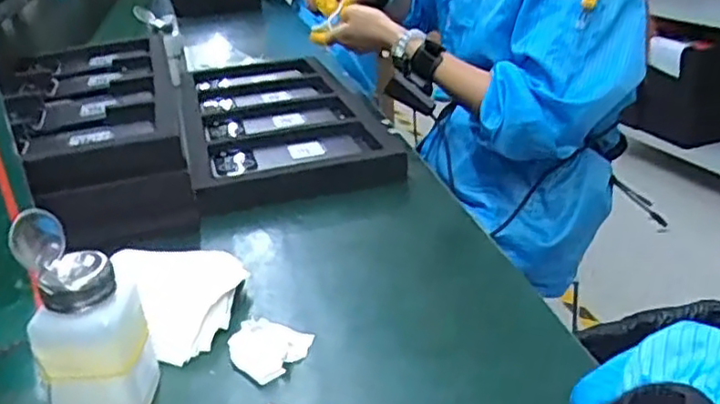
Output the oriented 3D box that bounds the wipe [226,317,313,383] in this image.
[{"bbox_3d":[-0.062,0.097,0.467,0.045,0.018,0.051,19,34,40],"label":"wipe"}]

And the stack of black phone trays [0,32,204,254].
[{"bbox_3d":[-0.301,-0.101,0.807,0.188,0.089,0.506,-13,26,-17],"label":"stack of black phone trays"}]

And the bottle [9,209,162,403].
[{"bbox_3d":[-0.158,0.071,0.403,0.062,0.129,0.056,-11,26,-13],"label":"bottle"}]

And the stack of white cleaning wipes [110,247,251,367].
[{"bbox_3d":[-0.129,0.066,0.526,0.083,0.027,0.126,-18,28,-26],"label":"stack of white cleaning wipes"}]

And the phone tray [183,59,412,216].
[{"bbox_3d":[-0.115,-0.121,0.892,0.219,0.029,0.511,-10,28,-12],"label":"phone tray"}]

